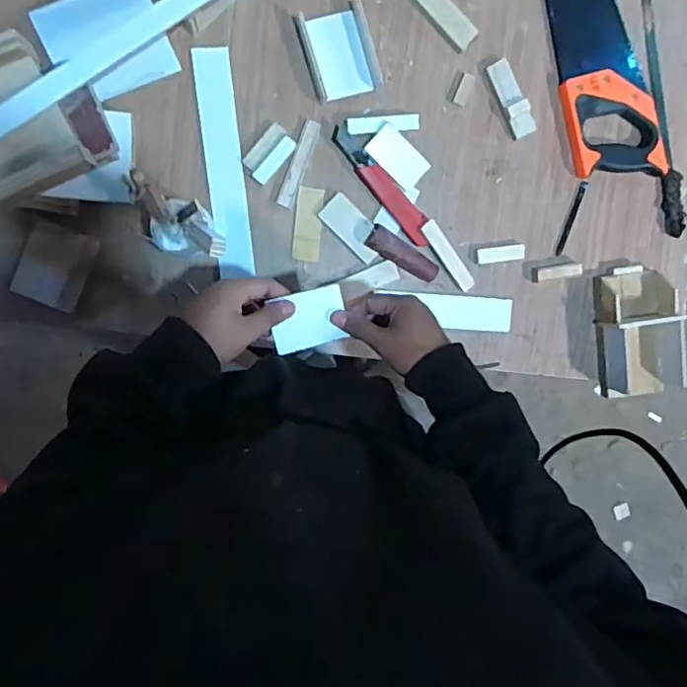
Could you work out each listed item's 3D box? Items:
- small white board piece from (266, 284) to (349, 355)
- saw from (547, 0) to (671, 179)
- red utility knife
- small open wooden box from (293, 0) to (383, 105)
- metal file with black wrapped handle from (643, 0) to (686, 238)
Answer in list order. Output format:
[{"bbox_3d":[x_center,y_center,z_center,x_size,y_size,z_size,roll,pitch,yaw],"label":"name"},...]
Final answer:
[{"bbox_3d":[-0.034,-0.023,0.565,0.075,0.005,0.054,-15,98,-5],"label":"small white board piece"},{"bbox_3d":[0.307,-0.463,0.702,0.124,0.026,0.501,-13,97,-5],"label":"saw"},{"bbox_3d":[0.050,-0.194,0.700,0.030,0.014,0.172,-41,99,-1],"label":"red utility knife"},{"bbox_3d":[-0.003,-0.346,0.674,0.084,0.021,0.100,-18,98,-4],"label":"small open wooden box"},{"bbox_3d":[0.418,-0.298,0.742,0.025,0.018,0.313,-12,97,-5],"label":"metal file with black wrapped handle"}]

